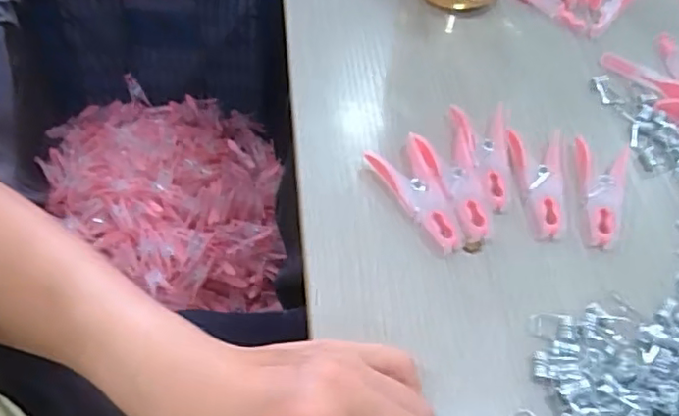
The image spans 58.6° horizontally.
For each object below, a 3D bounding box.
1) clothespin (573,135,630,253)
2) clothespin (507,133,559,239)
[{"bbox_3d":[0.157,-0.009,0.369,0.031,0.012,0.072,15,57,8],"label":"clothespin"},{"bbox_3d":[0.120,-0.015,0.371,0.030,0.009,0.074,6,56,2],"label":"clothespin"}]

